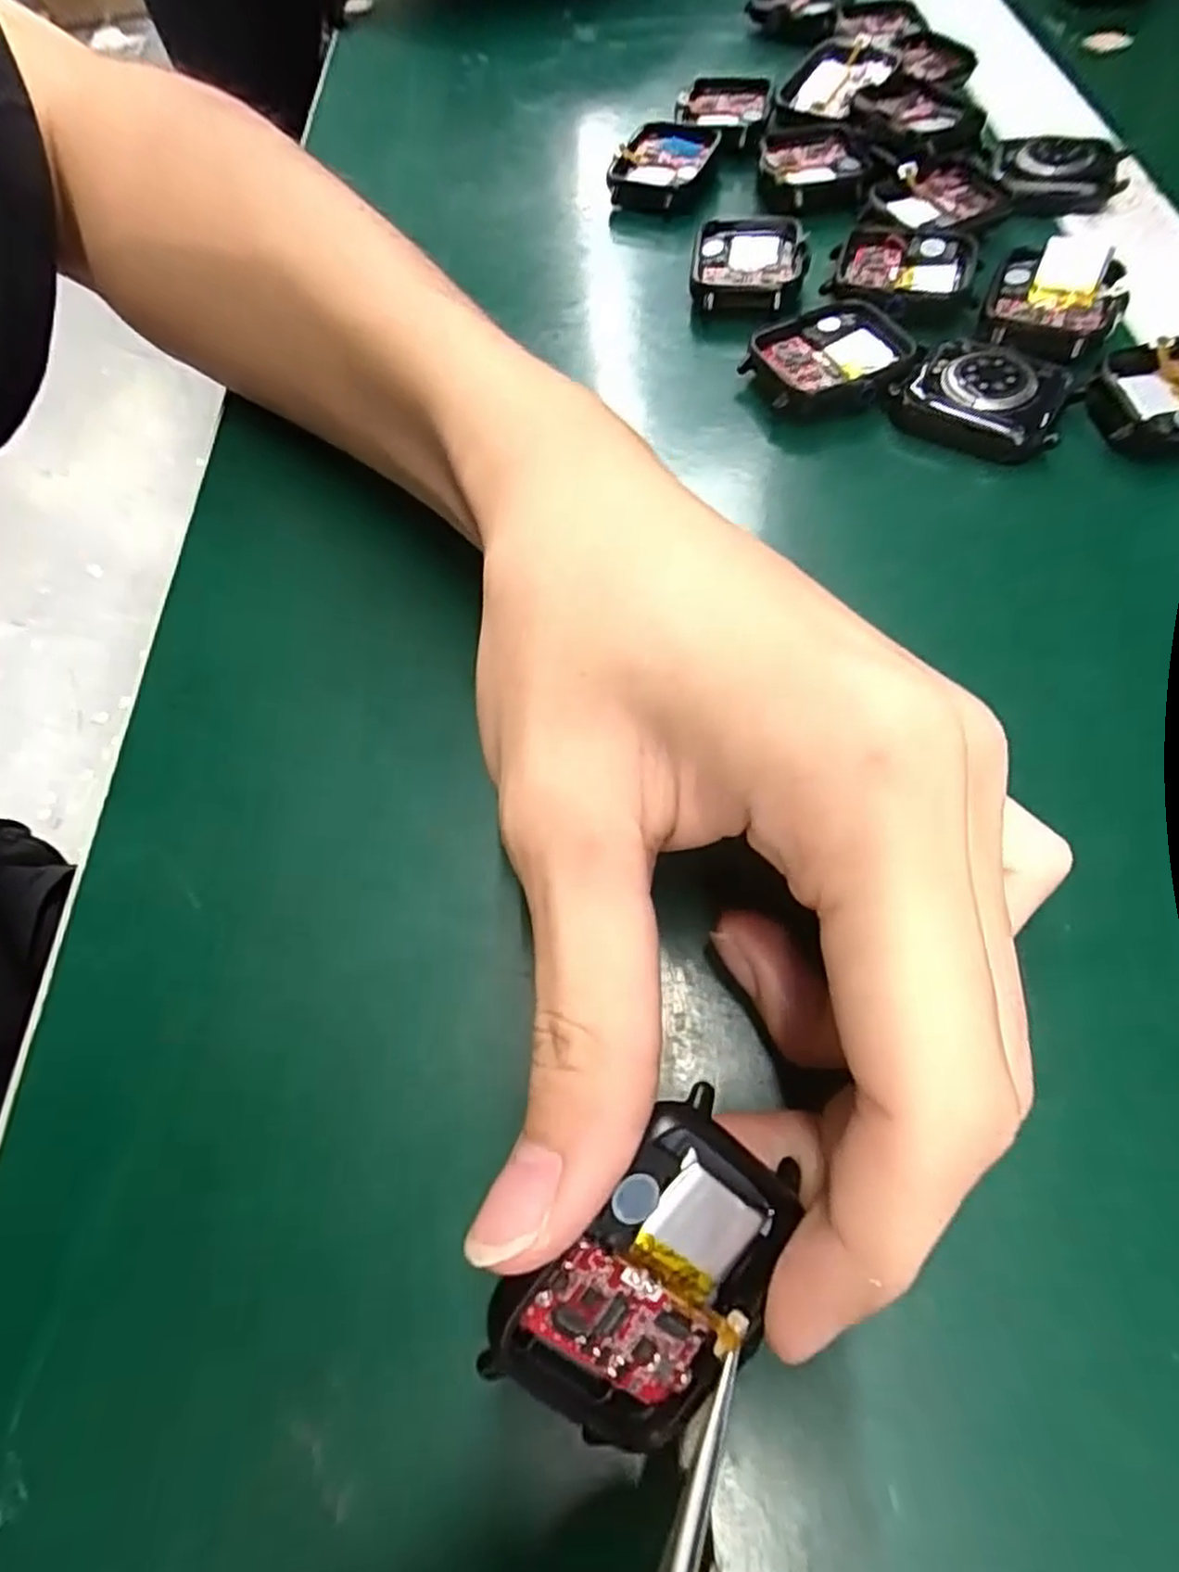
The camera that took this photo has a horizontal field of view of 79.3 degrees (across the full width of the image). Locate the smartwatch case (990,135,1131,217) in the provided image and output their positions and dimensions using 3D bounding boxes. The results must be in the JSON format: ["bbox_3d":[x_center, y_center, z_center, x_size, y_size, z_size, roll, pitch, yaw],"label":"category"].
[{"bbox_3d":[0.167,-0.217,0.253,0.042,0.009,0.038,11,64,9],"label":"smartwatch case"}]

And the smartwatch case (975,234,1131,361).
[{"bbox_3d":[0.143,-0.150,0.217,0.037,0.007,0.048,19,65,13],"label":"smartwatch case"}]

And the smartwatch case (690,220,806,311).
[{"bbox_3d":[0.054,-0.179,0.243,0.036,0.009,0.042,8,63,8],"label":"smartwatch case"}]

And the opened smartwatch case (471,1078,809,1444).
[{"bbox_3d":[0.009,0.074,0.109,0.046,0.012,0.038,-41,104,-12],"label":"opened smartwatch case"}]

